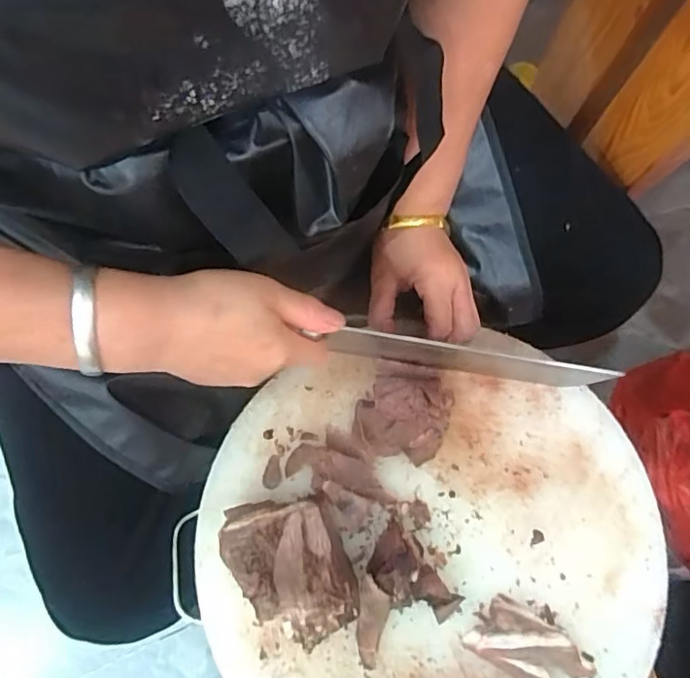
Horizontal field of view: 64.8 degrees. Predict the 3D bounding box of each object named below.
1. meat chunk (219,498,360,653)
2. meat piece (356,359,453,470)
[{"bbox_3d":[-0.039,0.166,0.403,0.077,0.039,0.102,-25,78,-5],"label":"meat chunk"},{"bbox_3d":[0.049,0.059,0.443,0.071,0.019,0.080,20,78,5],"label":"meat piece"}]

